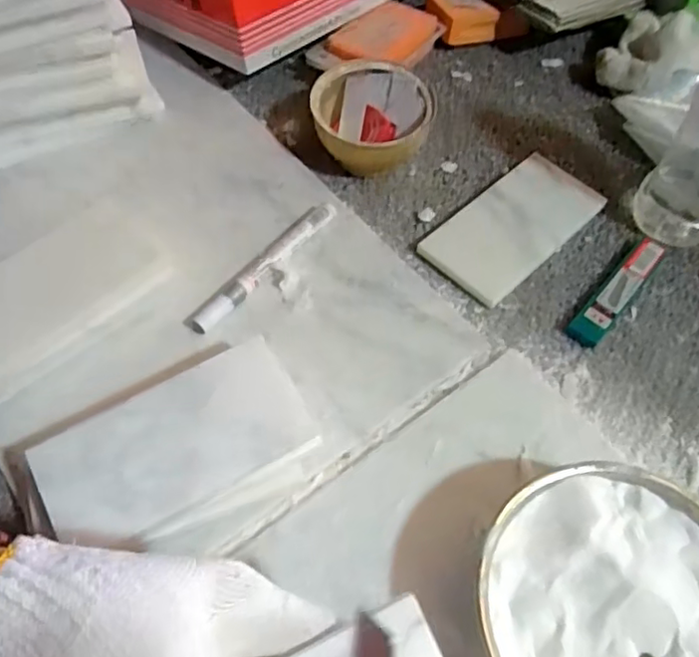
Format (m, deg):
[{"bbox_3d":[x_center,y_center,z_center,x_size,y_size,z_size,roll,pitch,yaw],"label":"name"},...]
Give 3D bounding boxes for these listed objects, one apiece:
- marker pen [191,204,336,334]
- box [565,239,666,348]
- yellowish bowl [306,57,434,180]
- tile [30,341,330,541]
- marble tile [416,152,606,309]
[{"bbox_3d":[-0.061,-0.047,0.474,0.015,0.016,0.139,36,62,17],"label":"marker pen"},{"bbox_3d":[0.204,-0.030,0.489,0.023,0.015,0.115,37,62,18],"label":"box"},{"bbox_3d":[0.017,-0.171,0.540,0.096,0.053,0.090,2,58,-3],"label":"yellowish bowl"},{"bbox_3d":[-0.100,0.067,0.369,0.145,0.012,0.082,-25,64,-16],"label":"tile"},{"bbox_3d":[0.133,-0.085,0.515,0.153,0.011,0.074,-38,68,-24],"label":"marble tile"}]

